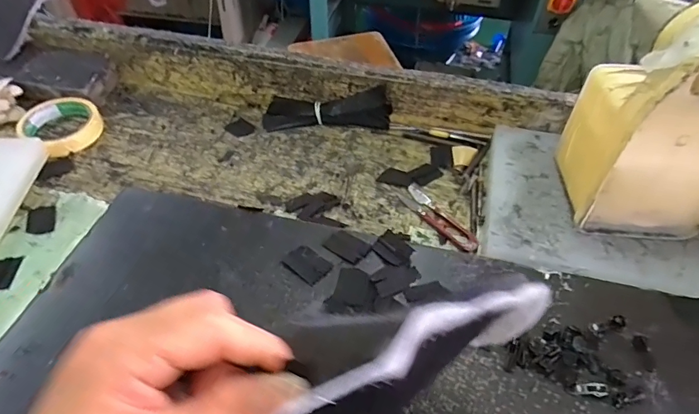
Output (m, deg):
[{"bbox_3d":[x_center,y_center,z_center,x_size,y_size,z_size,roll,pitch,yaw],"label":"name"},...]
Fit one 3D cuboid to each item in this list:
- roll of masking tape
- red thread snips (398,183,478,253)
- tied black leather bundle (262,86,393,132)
[{"bbox_3d":[-0.370,-0.107,0.563,0.094,0.030,0.082,29,54,24],"label":"roll of masking tape"},{"bbox_3d":[0.098,0.012,0.480,0.030,0.004,0.110,-27,53,-22],"label":"red thread snips"},{"bbox_3d":[-0.031,-0.136,0.581,0.169,0.050,0.047,-2,48,-1],"label":"tied black leather bundle"}]

